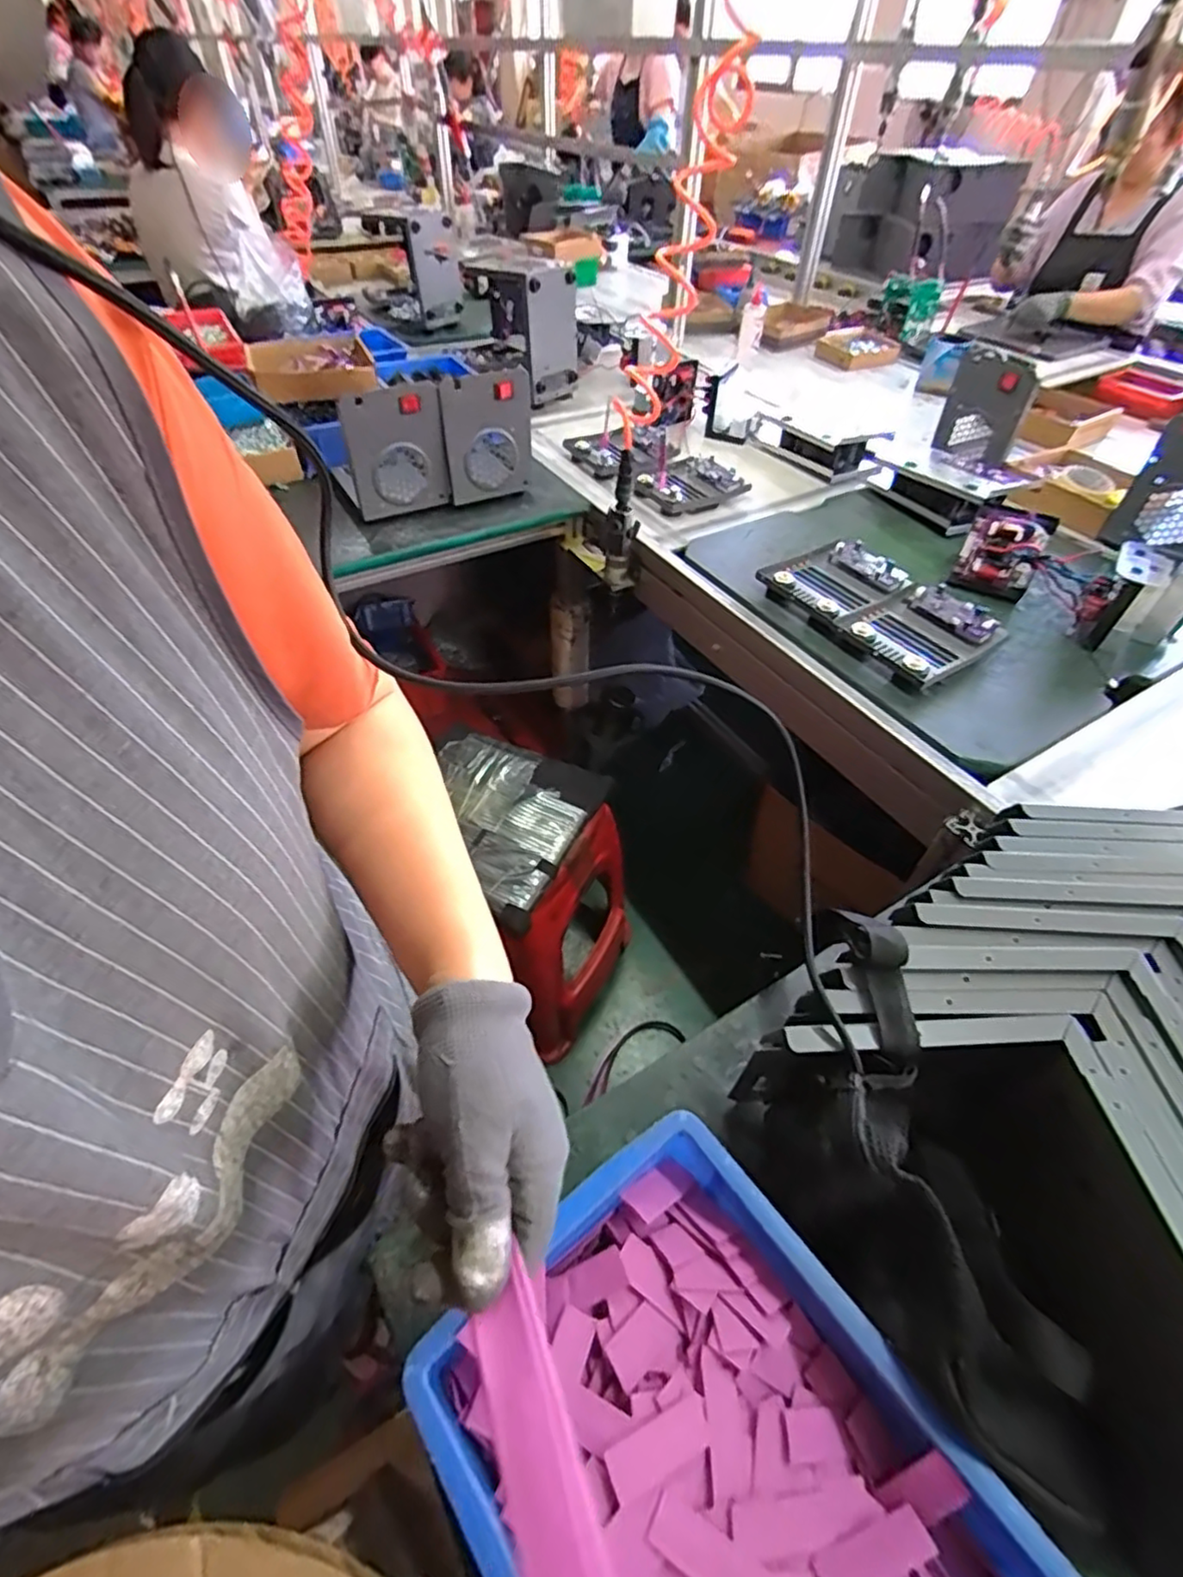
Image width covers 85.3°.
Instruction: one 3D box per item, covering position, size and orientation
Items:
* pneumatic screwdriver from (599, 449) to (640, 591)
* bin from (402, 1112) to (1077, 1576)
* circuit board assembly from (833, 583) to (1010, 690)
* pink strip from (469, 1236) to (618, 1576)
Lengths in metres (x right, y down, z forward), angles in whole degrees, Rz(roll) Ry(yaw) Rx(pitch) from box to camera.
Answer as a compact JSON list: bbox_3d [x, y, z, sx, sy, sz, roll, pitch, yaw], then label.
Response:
[{"bbox_3d":[0.049,-0.424,1.048,0.041,0.218,0.044,-18,51,-17],"label":"pneumatic screwdriver"},{"bbox_3d":[0.066,0.363,0.323,0.206,0.086,0.293,-30,56,-25],"label":"bin"},{"bbox_3d":[0.437,-0.212,0.862,0.167,0.044,0.151,-27,54,-23],"label":"circuit board assembly"},{"bbox_3d":[-0.018,0.220,0.213,0.027,0.006,0.101,-16,34,-16],"label":"pink strip"}]

